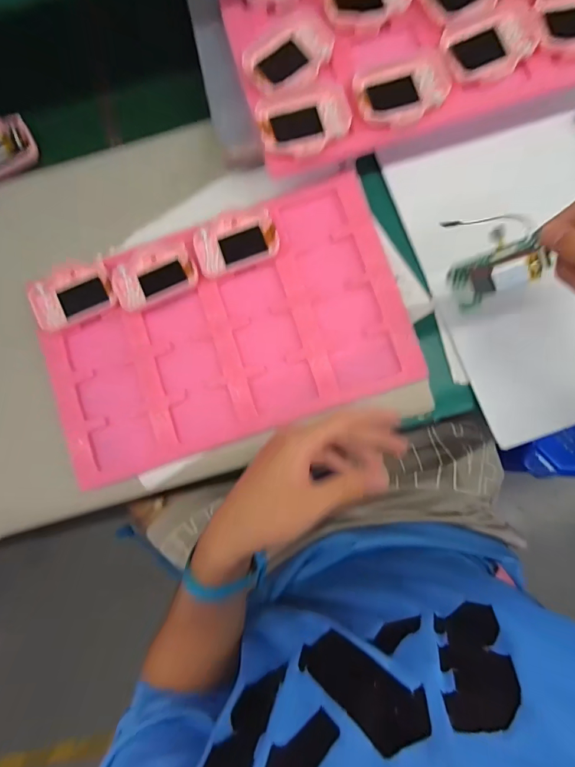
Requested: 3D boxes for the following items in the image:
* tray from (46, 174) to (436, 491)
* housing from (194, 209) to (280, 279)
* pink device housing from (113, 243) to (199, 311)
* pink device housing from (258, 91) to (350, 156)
[{"bbox_3d":[-0.065,-0.052,0.396,0.362,0.013,0.216,-18,82,2],"label":"tray"},{"bbox_3d":[-0.054,-0.148,0.400,0.085,0.018,0.054,-20,83,1],"label":"housing"},{"bbox_3d":[-0.139,-0.113,0.402,0.083,0.018,0.050,-26,83,0],"label":"pink device housing"},{"bbox_3d":[0.015,-0.244,0.358,0.081,0.012,0.058,-9,84,2],"label":"pink device housing"}]

